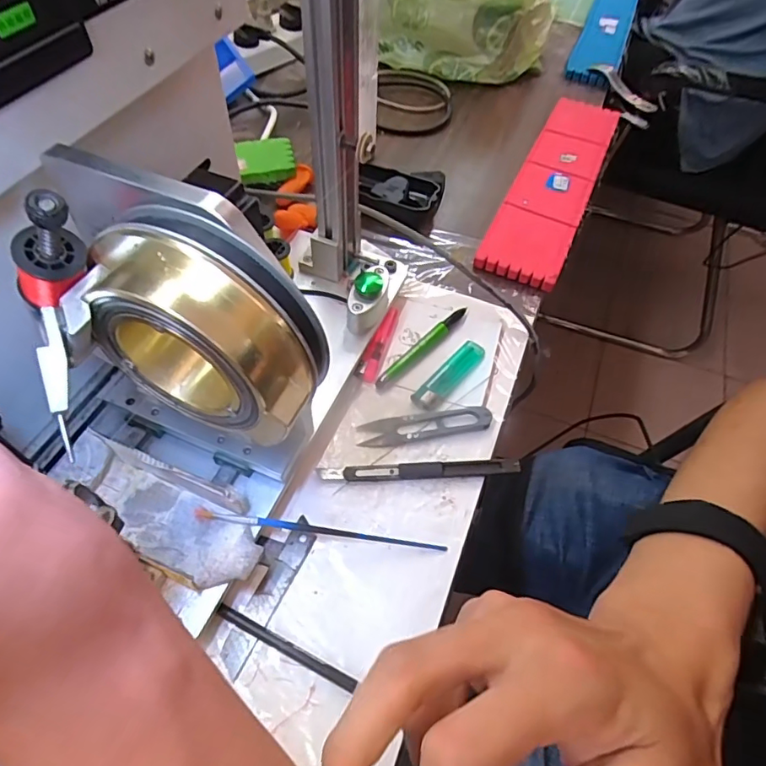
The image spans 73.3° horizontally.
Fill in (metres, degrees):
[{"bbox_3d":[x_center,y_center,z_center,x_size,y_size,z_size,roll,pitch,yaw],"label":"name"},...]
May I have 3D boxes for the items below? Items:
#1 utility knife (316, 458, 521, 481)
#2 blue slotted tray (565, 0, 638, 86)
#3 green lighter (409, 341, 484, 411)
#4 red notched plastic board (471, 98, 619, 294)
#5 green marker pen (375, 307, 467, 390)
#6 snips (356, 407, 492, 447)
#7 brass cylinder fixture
[{"bbox_3d":[0.027,0.064,0.377,0.144,0.011,0.012,-1,56,-4],"label":"utility knife"},{"bbox_3d":[0.344,-0.544,0.790,0.068,0.032,0.284,20,57,10],"label":"blue slotted tray"},{"bbox_3d":[0.057,-0.007,0.436,0.021,0.010,0.083,36,61,19],"label":"green lighter"},{"bbox_3d":[0.202,-0.234,0.597,0.081,0.024,0.349,23,58,12],"label":"red notched plastic board"},{"bbox_3d":[0.036,-0.033,0.445,0.014,0.009,0.118,36,61,19],"label":"green marker pen"},{"bbox_3d":[0.033,0.033,0.402,0.103,0.008,0.023,-6,57,-7],"label":"snips"},{"bbox_3d":[-0.081,-0.026,0.242,0.100,0.093,0.043,21,57,11],"label":"brass cylinder fixture"}]

